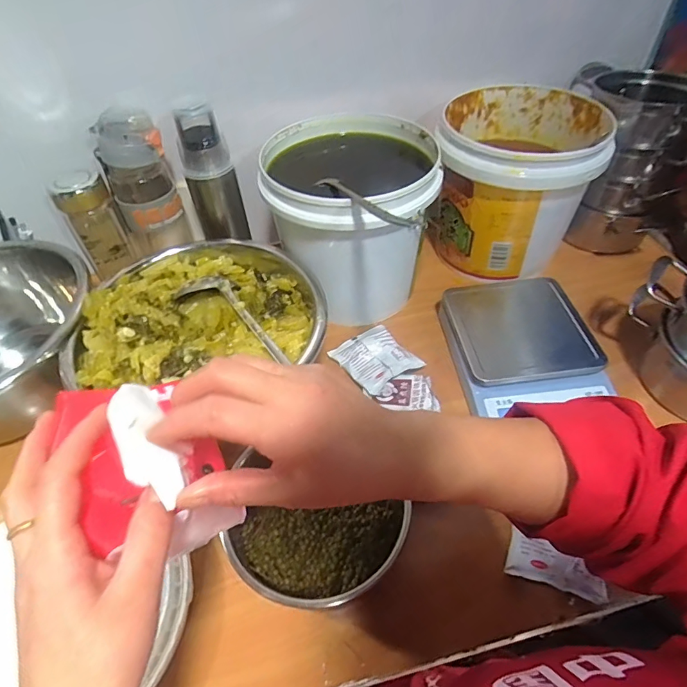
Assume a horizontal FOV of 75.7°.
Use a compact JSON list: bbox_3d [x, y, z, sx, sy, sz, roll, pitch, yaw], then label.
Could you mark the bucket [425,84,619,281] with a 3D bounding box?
[{"bbox_3d":[0.236,-0.225,0.631,0.205,0.185,0.209,17,52,17],"label":"bucket"}]

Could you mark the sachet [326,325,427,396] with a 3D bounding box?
[{"bbox_3d":[0.039,0.016,0.547,0.075,0.017,0.093,-30,54,-21],"label":"sachet"}]

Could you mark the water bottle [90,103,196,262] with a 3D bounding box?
[{"bbox_3d":[-0.257,-0.197,0.582,0.079,0.200,0.079,-21,51,-15],"label":"water bottle"}]

